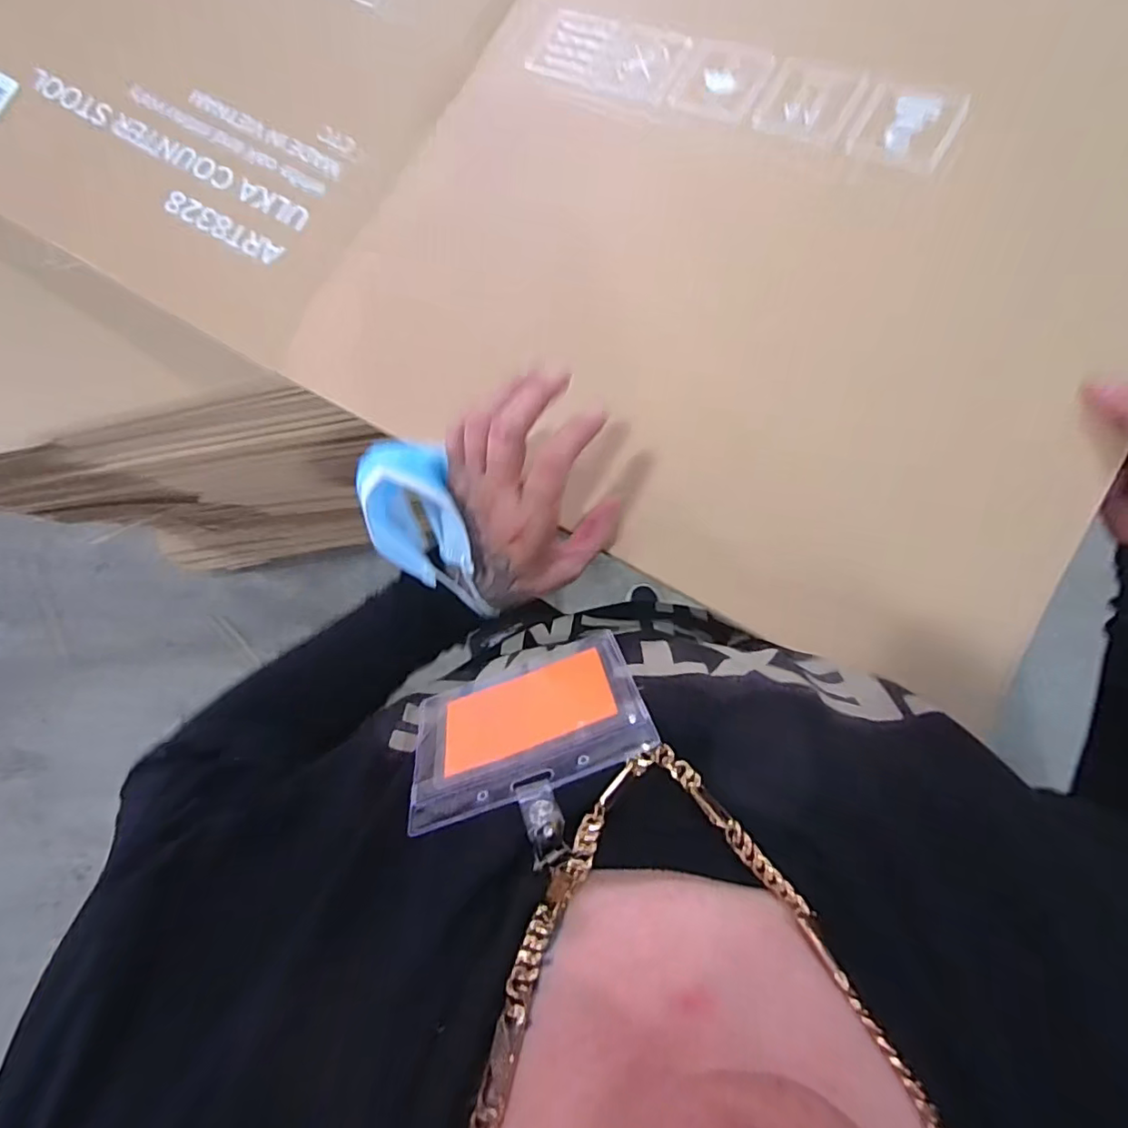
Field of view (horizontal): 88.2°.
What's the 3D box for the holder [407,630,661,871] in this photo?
[{"bbox_3d":[-0.014,0.073,0.243,0.099,0.107,0.006,-20,117,-1],"label":"holder"}]

